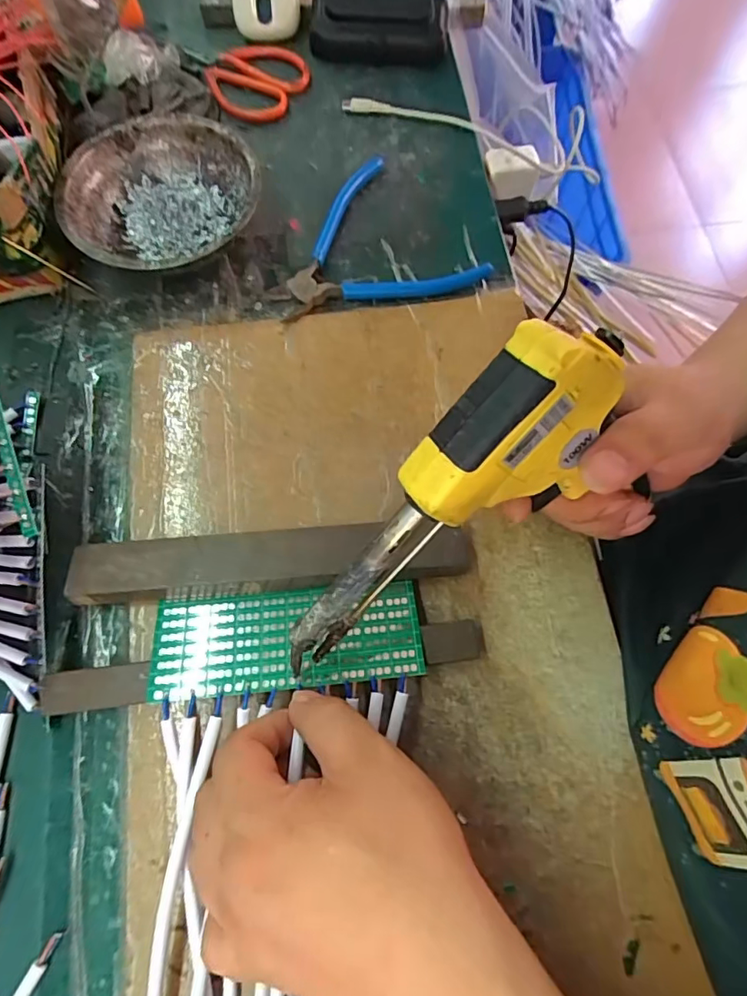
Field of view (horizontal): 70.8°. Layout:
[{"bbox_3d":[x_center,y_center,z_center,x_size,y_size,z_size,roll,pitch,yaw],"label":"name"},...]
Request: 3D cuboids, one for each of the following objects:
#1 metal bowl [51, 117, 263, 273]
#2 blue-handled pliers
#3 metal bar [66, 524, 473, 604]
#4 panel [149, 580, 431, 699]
[{"bbox_3d":[-0.138,-0.194,0.355,0.122,0.040,0.122,-23,73,-8],"label":"metal bowl"},{"bbox_3d":[0.007,-0.192,0.370,0.133,0.011,0.120,-6,71,-2],"label":"blue-handled pliers"},{"bbox_3d":[-0.051,0.034,0.285,0.210,0.025,0.035,-4,71,-2],"label":"metal bar"},{"bbox_3d":[-0.044,0.071,0.269,0.134,0.004,0.050,-5,58,-2],"label":"panel"}]

